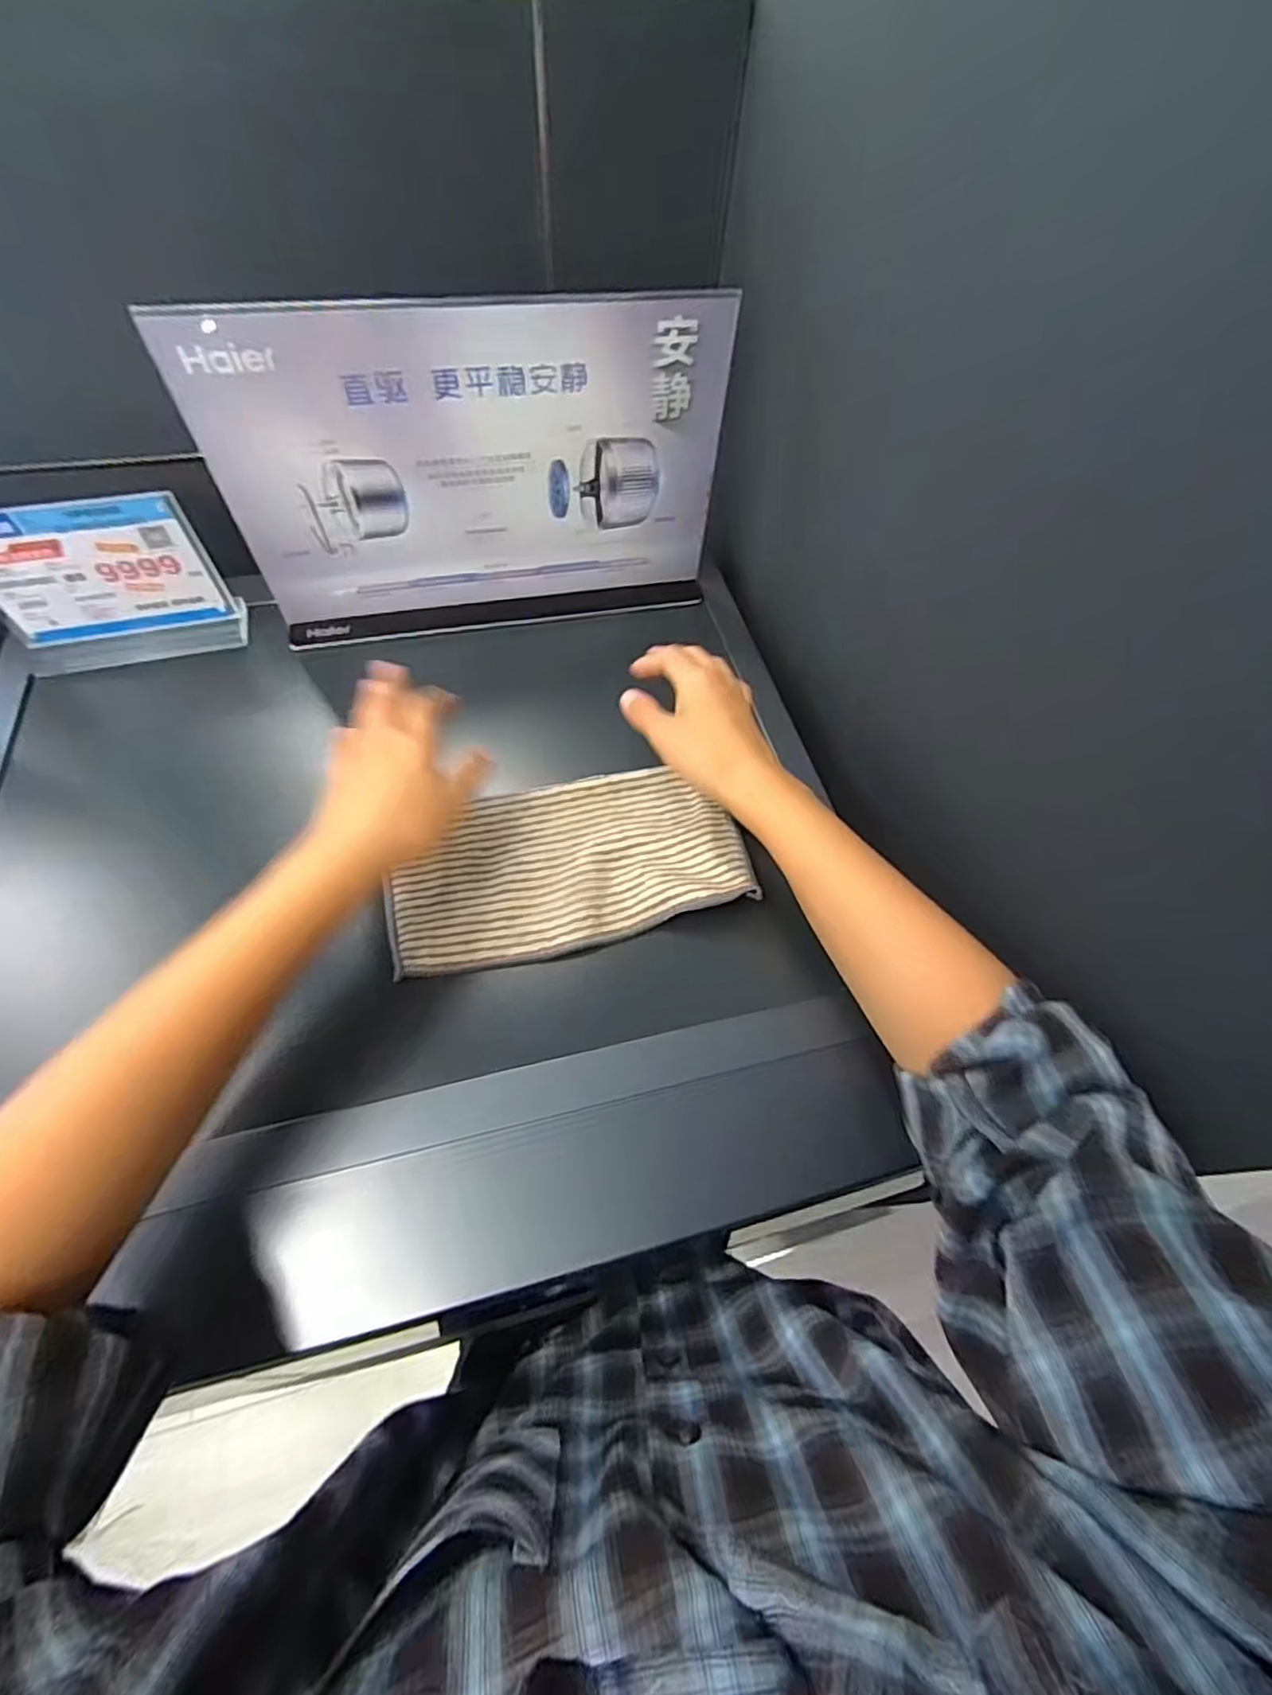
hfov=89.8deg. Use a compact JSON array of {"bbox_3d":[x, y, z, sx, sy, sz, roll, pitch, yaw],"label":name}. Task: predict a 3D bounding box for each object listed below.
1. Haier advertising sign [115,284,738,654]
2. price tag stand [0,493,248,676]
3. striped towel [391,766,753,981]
[{"bbox_3d":[-0.109,-0.261,0.474,0.344,0.225,0.023,-12,61,-10],"label":"Haier advertising sign"},{"bbox_3d":[-0.390,-0.189,0.471,0.154,0.123,0.038,-16,62,-12],"label":"price tag stand"},{"bbox_3d":[-0.046,0.008,0.418,0.224,0.016,0.119,-12,61,-10],"label":"striped towel"}]

